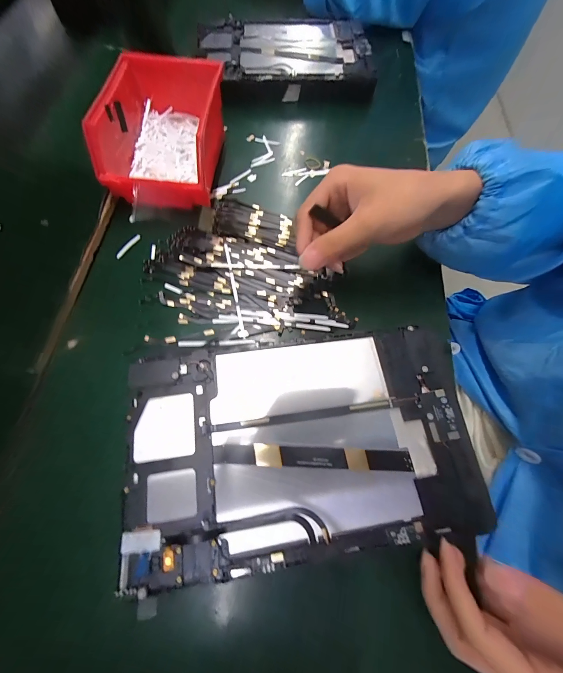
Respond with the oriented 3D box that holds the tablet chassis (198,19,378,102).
[{"bbox_3d":[0.007,-0.394,0.401,0.241,0.045,0.162,0,64,2],"label":"tablet chassis"}]

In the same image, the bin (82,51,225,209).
[{"bbox_3d":[-0.125,-0.208,0.299,0.116,0.078,0.150,5,69,0],"label":"bin"}]

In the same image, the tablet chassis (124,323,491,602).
[{"bbox_3d":[0.017,0.073,0.204,0.242,0.007,0.148,-4,69,-5],"label":"tablet chassis"}]

